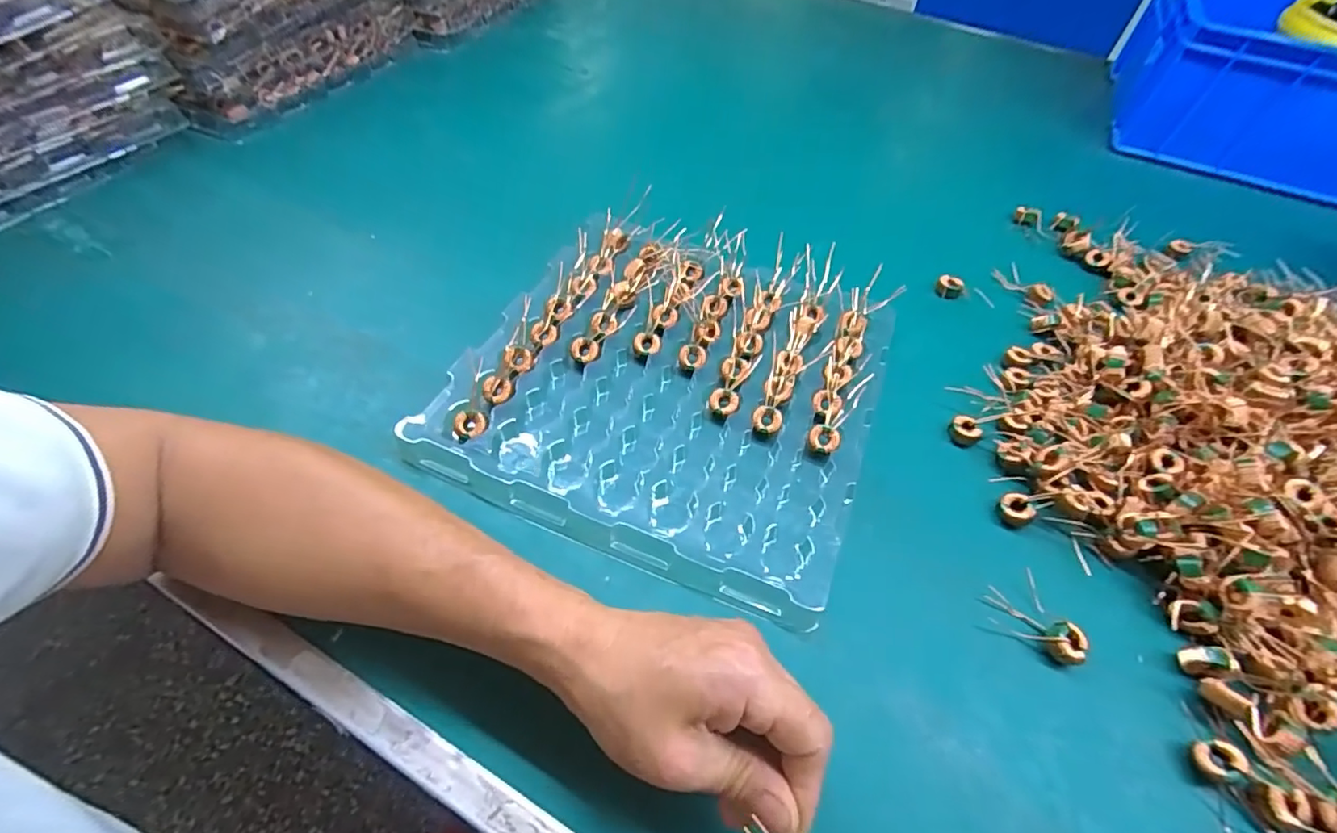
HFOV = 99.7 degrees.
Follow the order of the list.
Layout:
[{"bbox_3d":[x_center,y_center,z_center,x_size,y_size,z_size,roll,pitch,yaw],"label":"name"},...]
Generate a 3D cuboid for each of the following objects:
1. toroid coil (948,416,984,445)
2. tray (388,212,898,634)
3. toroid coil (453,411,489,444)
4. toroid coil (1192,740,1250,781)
[{"bbox_3d":[0.219,0.011,0.417,0.022,0.010,0.018,39,60,21],"label":"toroid coil"},{"bbox_3d":[0.005,-0.032,0.414,0.283,0.029,0.272,22,56,10],"label":"tray"},{"bbox_3d":[-0.132,0.007,0.377,0.023,0.008,0.021,-25,61,-21],"label":"toroid coil"},{"bbox_3d":[0.283,0.177,0.290,0.020,0.009,0.018,-15,43,27],"label":"toroid coil"}]

